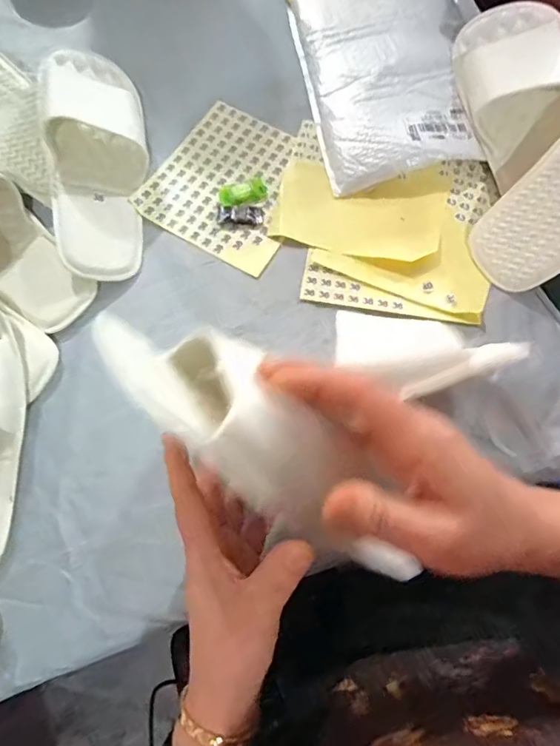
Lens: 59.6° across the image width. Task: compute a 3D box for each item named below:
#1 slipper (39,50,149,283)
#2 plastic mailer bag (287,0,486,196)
[{"bbox_3d":[-0.174,-0.209,0.473,0.100,0.045,0.237,-2,80,-31],"label":"slipper"},{"bbox_3d":[0.125,-0.365,0.550,0.201,0.033,0.338,-10,71,-3],"label":"plastic mailer bag"}]

